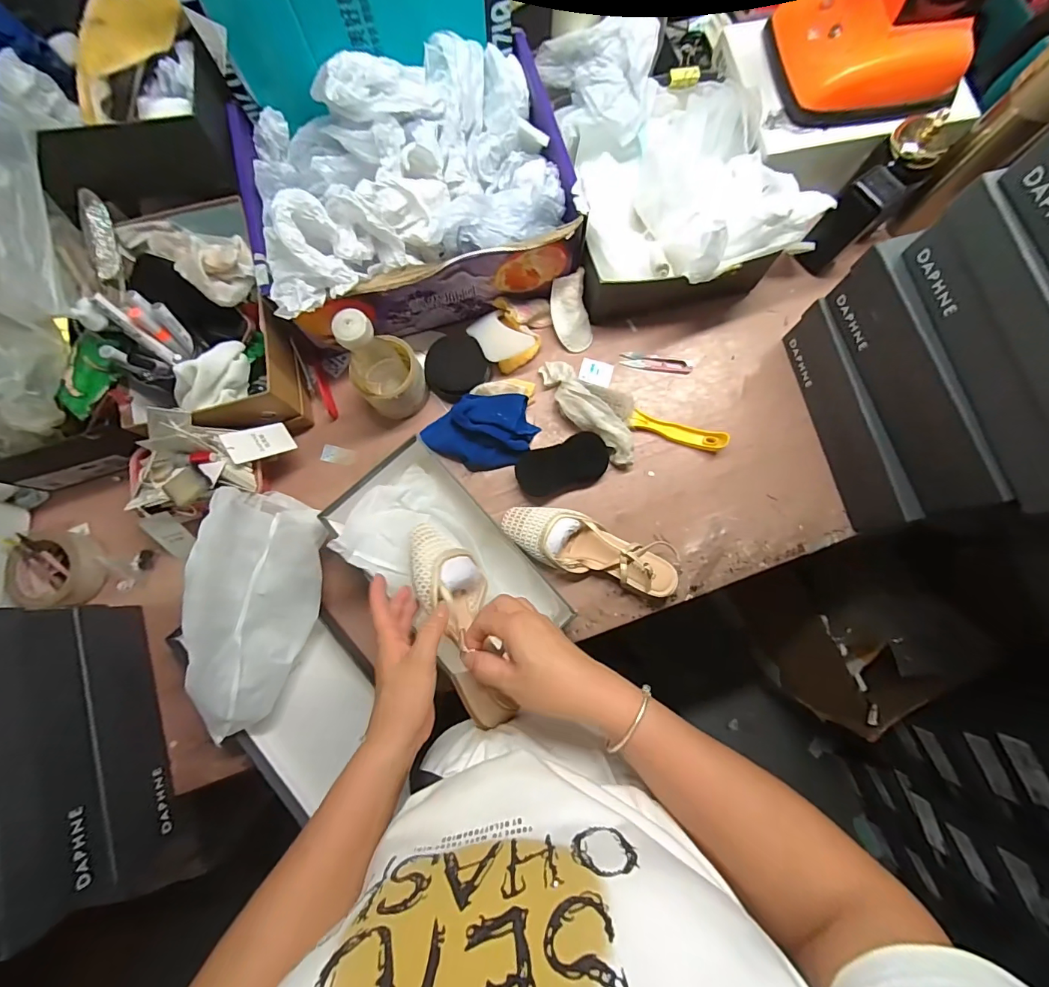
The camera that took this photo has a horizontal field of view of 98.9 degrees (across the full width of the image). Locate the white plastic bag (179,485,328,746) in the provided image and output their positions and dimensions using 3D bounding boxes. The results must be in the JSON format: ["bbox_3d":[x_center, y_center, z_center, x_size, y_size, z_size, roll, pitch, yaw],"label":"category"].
[{"bbox_3d":[-0.325,0.135,0.527,0.120,0.089,0.278,10,80,3],"label":"white plastic bag"}]

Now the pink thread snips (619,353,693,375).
[{"bbox_3d":[0.193,-0.191,0.661,0.102,0.005,0.024,8,80,3],"label":"pink thread snips"}]

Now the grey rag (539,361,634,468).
[{"bbox_3d":[0.089,-0.116,0.626,0.058,0.042,0.187,-38,81,-6],"label":"grey rag"}]

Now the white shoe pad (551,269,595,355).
[{"bbox_3d":[0.067,-0.258,0.647,0.052,0.016,0.104,-13,111,-1],"label":"white shoe pad"}]

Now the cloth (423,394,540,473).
[{"bbox_3d":[-0.063,-0.085,0.623,0.151,0.045,0.095,-3,79,1],"label":"cloth"}]

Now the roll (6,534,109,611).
[{"bbox_3d":[-0.615,0.098,0.603,0.110,0.049,0.088,3,79,2],"label":"roll"}]

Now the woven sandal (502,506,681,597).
[{"bbox_3d":[0.085,0.071,0.588,0.227,0.050,0.072,16,80,4],"label":"woven sandal"}]

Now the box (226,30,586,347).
[{"bbox_3d":[-0.146,-0.388,0.582,0.389,0.178,0.305,-15,79,-2],"label":"box"}]

